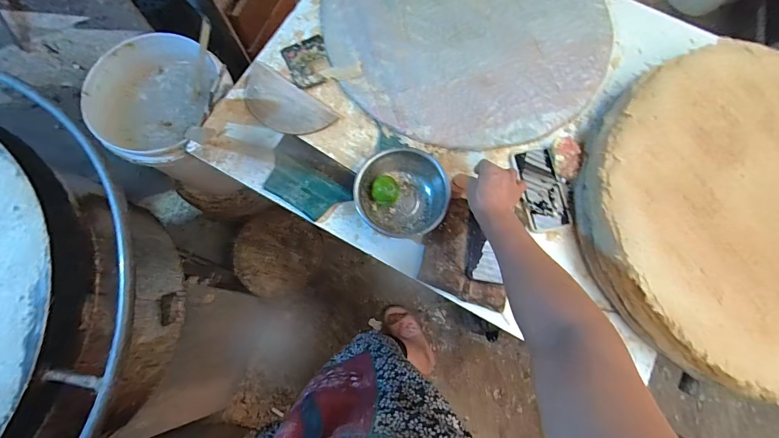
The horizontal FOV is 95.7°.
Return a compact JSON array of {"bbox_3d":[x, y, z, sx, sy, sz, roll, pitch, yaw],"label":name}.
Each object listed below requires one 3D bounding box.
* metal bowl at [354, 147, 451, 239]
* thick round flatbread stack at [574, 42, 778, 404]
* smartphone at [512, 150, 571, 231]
[{"bbox_3d":[0.021,-0.044,0.651,0.157,0.069,0.158,0,76,0],"label":"metal bowl"},{"bbox_3d":[0.643,-0.008,0.613,0.557,0.077,0.574,0,76,0],"label":"thick round flatbread stack"},{"bbox_3d":[0.294,-0.059,0.683,0.080,0.015,0.158,-11,77,-3],"label":"smartphone"}]

